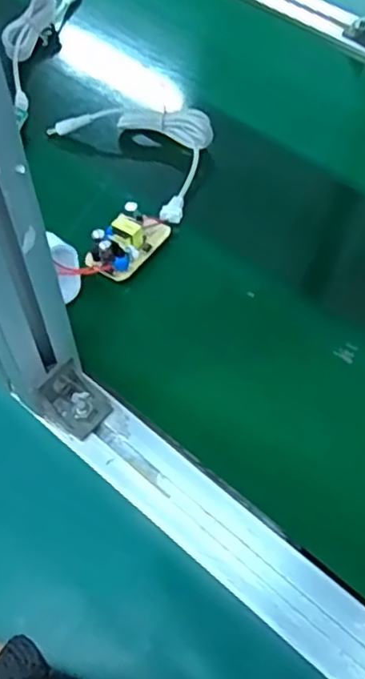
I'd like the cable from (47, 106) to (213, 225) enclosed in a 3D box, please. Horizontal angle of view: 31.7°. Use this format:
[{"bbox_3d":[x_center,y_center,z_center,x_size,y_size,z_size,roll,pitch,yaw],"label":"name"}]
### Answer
[{"bbox_3d":[-0.026,-0.153,0.509,0.088,0.027,0.140,-38,66,-21],"label":"cable"}]

